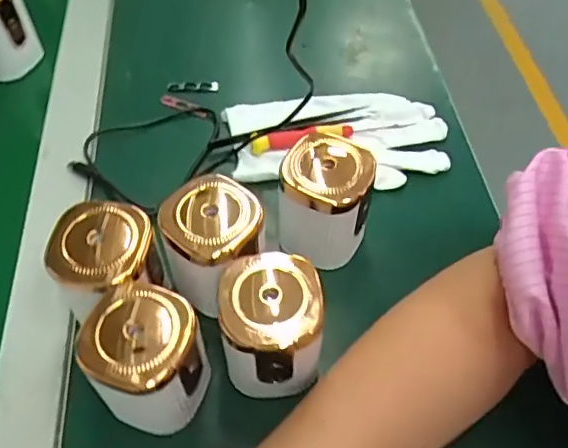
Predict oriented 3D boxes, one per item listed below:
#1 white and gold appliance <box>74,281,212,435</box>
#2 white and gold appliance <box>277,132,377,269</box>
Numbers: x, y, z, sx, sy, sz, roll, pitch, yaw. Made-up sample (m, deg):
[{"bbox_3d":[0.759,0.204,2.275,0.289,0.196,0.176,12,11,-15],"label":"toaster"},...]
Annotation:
[{"bbox_3d":[-0.071,0.074,0.304,0.054,0.070,0.053,0,53,0],"label":"white and gold appliance"},{"bbox_3d":[0.025,-0.013,0.365,0.056,0.077,0.050,9,53,7],"label":"white and gold appliance"}]

